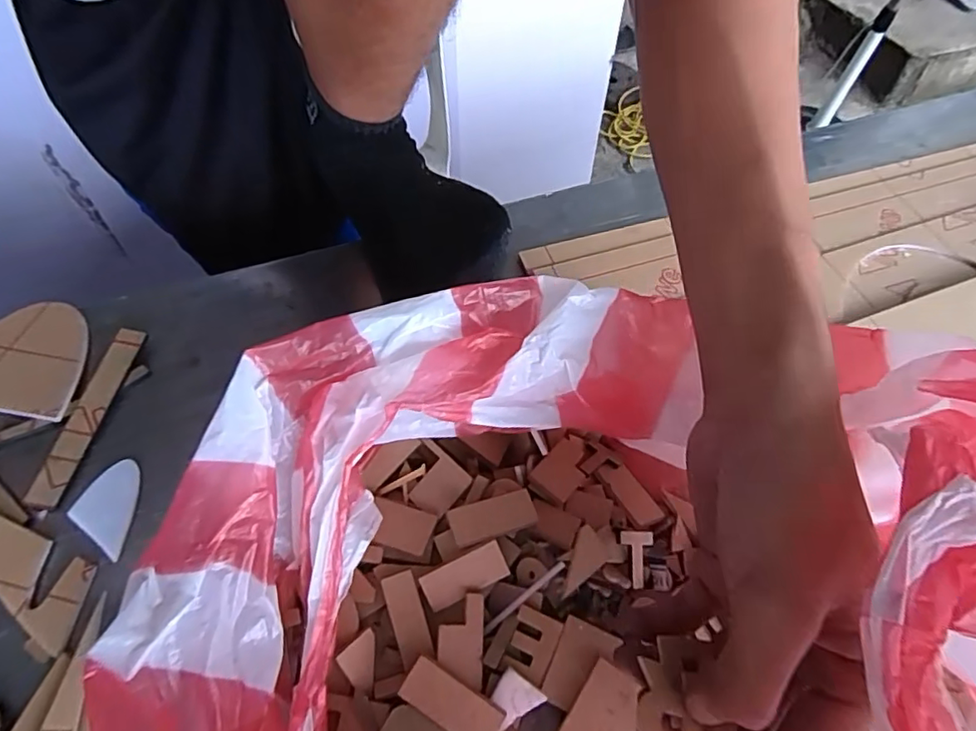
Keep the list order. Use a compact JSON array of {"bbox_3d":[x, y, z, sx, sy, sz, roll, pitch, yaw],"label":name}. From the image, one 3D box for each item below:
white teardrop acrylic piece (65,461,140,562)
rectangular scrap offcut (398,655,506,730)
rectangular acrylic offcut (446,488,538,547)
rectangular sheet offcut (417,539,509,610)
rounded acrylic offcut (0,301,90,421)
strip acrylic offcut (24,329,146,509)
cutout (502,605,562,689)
[{"bbox_3d":[-0.199,0.073,0.290,0.028,0.004,0.050,-1,57,-5],"label":"white teardrop acrylic piece"},{"bbox_3d":[-0.015,0.141,0.233,0.042,0.004,0.019,35,86,4],"label":"rectangular scrap offcut"},{"bbox_3d":[0.002,0.071,0.265,0.040,0.004,0.019,-13,57,-15],"label":"rectangular acrylic offcut"},{"bbox_3d":[-0.011,0.096,0.257,0.038,0.004,0.019,-23,99,-8],"label":"rectangular sheet offcut"},{"bbox_3d":[-0.270,-0.006,0.330,0.082,0.005,0.073,11,56,3],"label":"rounded acrylic offcut"},{"bbox_3d":[-0.224,0.026,0.315,0.017,0.004,0.108,14,60,-9],"label":"strip acrylic offcut"},{"bbox_3d":[0.019,0.124,0.249,0.019,0.004,0.027,20,69,15],"label":"cutout"}]

